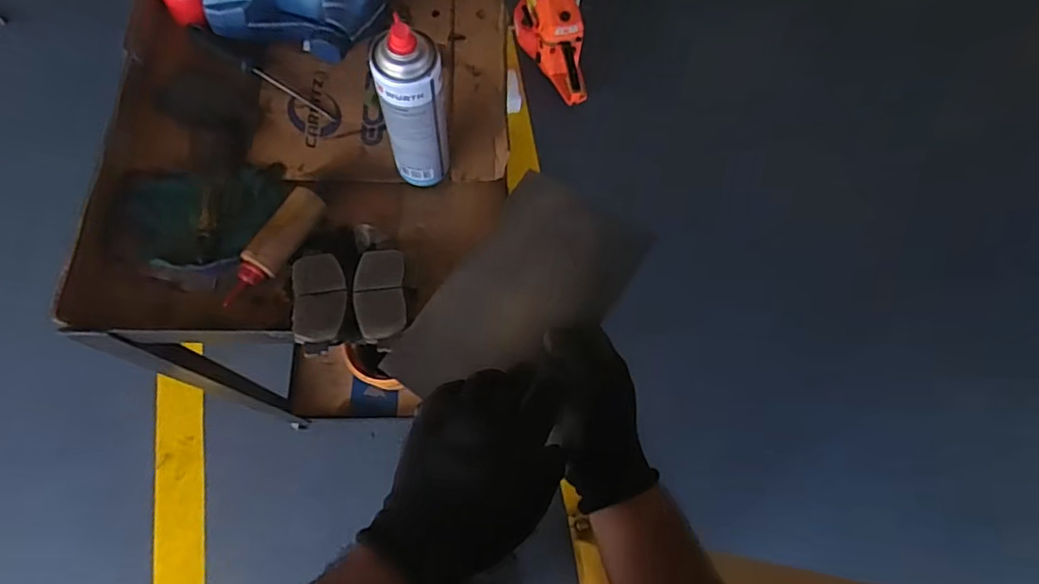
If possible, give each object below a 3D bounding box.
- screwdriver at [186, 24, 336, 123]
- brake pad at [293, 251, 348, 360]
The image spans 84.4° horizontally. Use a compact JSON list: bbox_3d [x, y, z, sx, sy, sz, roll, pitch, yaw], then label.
[{"bbox_3d":[-0.336,-0.283,0.749,0.221,0.019,0.022,32,72,-3],"label":"screwdriver"},{"bbox_3d":[-0.212,0.009,0.609,0.053,0.011,0.129,-12,54,-4],"label":"brake pad"}]

